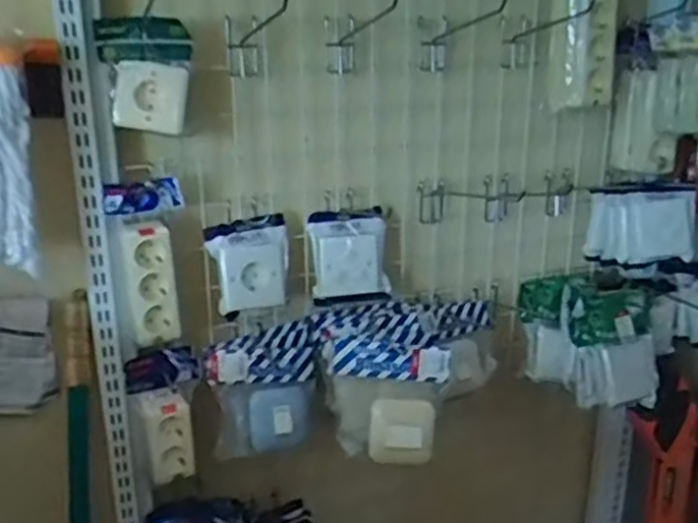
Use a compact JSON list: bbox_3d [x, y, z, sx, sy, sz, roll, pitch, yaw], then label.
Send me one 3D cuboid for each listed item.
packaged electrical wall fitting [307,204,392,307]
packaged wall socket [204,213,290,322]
[{"bbox_3d":[0.002,-0.007,1.076,0.115,0.137,0.050,-4,19,-11],"label":"packaged electrical wall fitting"},{"bbox_3d":[-0.137,0.001,1.011,0.111,0.121,0.046,-15,23,-37],"label":"packaged wall socket"}]

